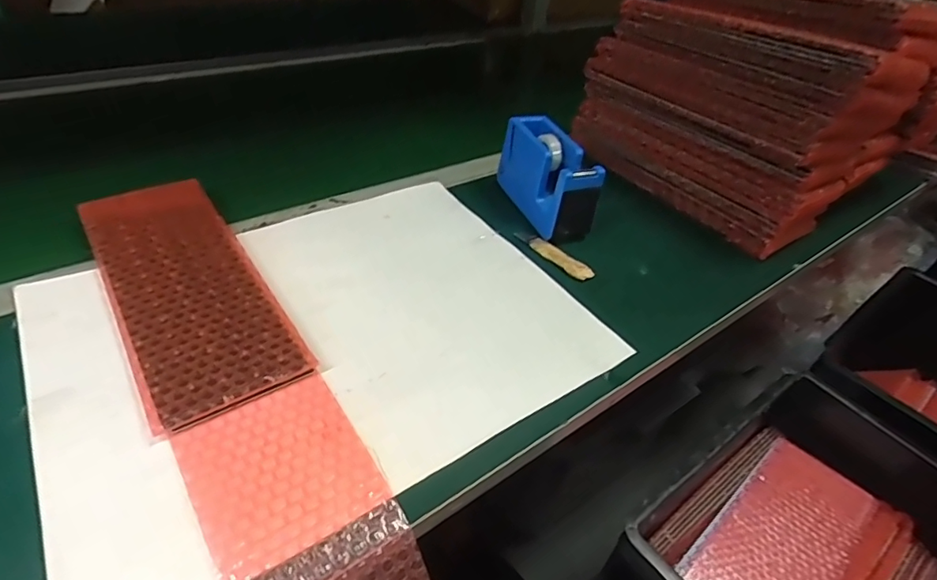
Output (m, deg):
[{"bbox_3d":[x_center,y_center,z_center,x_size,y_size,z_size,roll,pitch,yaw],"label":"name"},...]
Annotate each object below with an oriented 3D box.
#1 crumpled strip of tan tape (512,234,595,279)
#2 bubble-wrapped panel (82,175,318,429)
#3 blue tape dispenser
[{"bbox_3d":[0.083,-0.035,0.503,0.021,0.007,0.087,-29,52,-34],"label":"crumpled strip of tan tape"},{"bbox_3d":[-0.228,-0.008,0.418,0.103,0.012,0.279,-23,49,-30],"label":"bubble-wrapped panel"},{"bbox_3d":[0.081,-0.114,0.539,0.046,0.080,0.136,-11,44,-20],"label":"blue tape dispenser"}]

